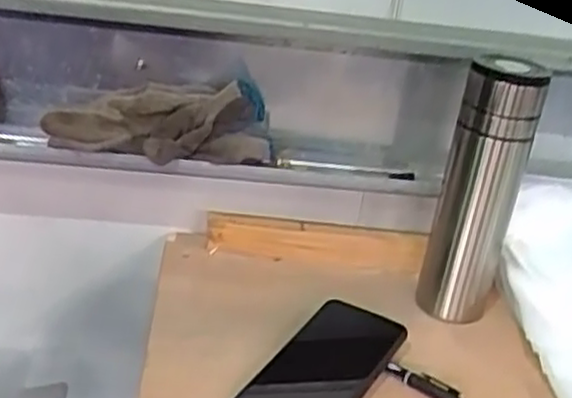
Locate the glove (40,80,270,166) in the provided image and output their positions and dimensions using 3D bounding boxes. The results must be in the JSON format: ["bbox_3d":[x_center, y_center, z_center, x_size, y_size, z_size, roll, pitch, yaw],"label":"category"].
[{"bbox_3d":[-0.116,-0.074,0.685,0.202,0.064,0.043,3,26,-9],"label":"glove"}]

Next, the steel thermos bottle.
[{"bbox_3d":[0.177,-0.007,0.681,0.068,0.233,0.063,13,26,12],"label":"steel thermos bottle"}]

